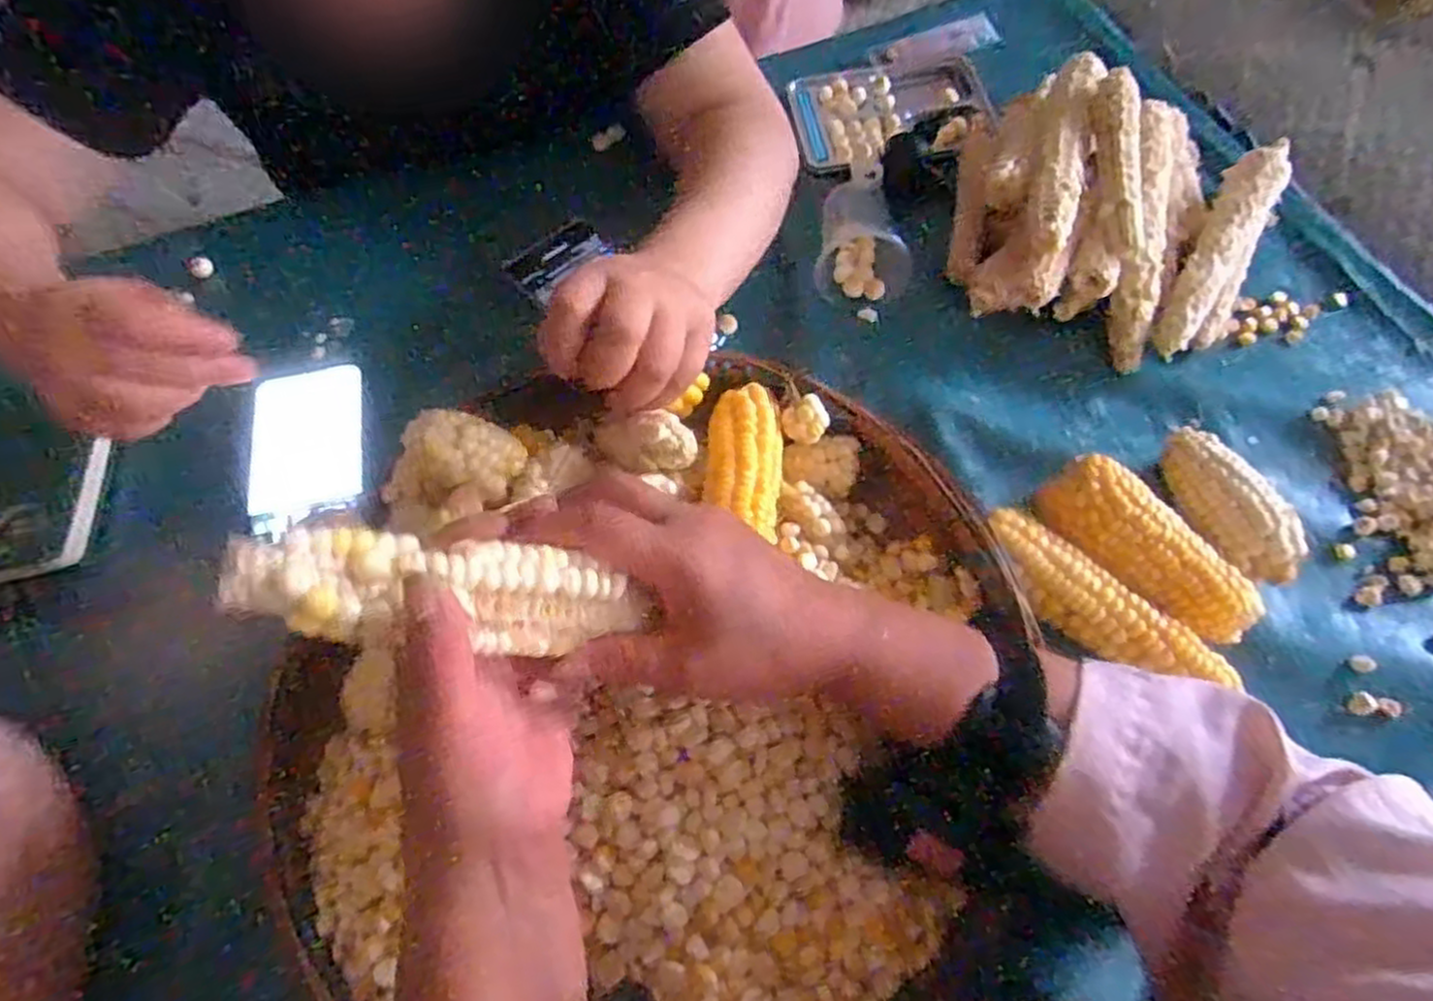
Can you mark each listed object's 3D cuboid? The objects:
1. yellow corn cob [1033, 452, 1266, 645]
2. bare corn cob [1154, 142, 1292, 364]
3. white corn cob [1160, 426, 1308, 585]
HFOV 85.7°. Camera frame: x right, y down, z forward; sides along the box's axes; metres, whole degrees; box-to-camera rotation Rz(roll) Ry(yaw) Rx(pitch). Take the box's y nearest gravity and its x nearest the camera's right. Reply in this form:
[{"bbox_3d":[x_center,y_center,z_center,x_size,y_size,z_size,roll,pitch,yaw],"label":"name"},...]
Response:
[{"bbox_3d":[0.242,0.030,0.436,0.050,0.049,0.126,-41,69,-17],"label":"yellow corn cob"},{"bbox_3d":[0.347,-0.167,0.528,0.045,0.047,0.180,28,82,15],"label":"bare corn cob"},{"bbox_3d":[0.295,0.004,0.450,0.043,0.043,0.101,-23,65,-9],"label":"white corn cob"}]

